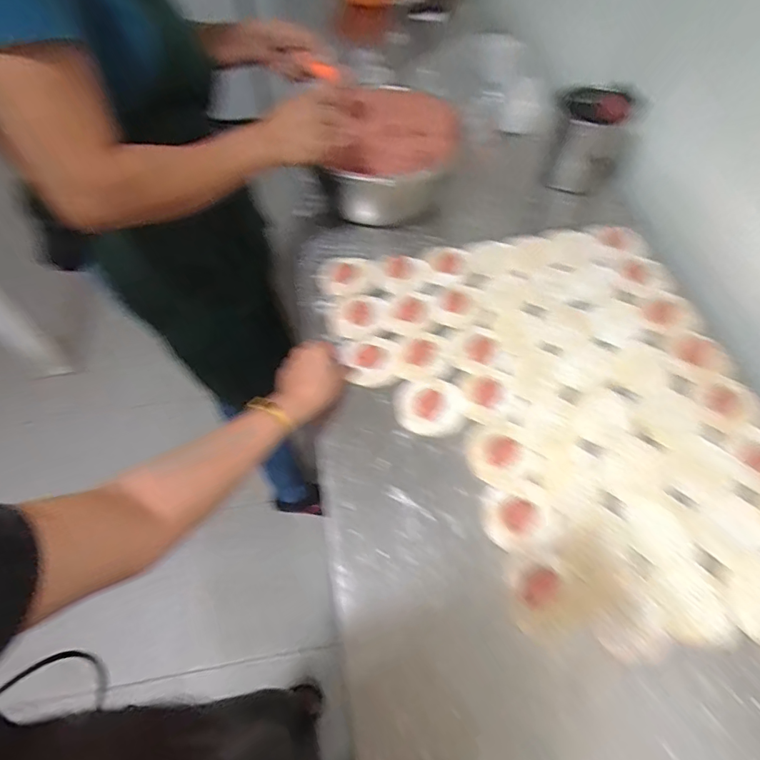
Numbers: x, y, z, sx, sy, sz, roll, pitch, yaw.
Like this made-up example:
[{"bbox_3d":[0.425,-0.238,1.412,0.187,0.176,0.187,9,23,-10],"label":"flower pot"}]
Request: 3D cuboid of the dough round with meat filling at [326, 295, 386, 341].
[{"bbox_3d":[-0.036,-0.095,0.688,0.087,0.011,0.077,-11,58,-7],"label":"dough round with meat filling"}]

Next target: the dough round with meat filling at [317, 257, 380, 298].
[{"bbox_3d":[-0.052,-0.166,0.732,0.095,0.008,0.087,0,57,0],"label":"dough round with meat filling"}]

